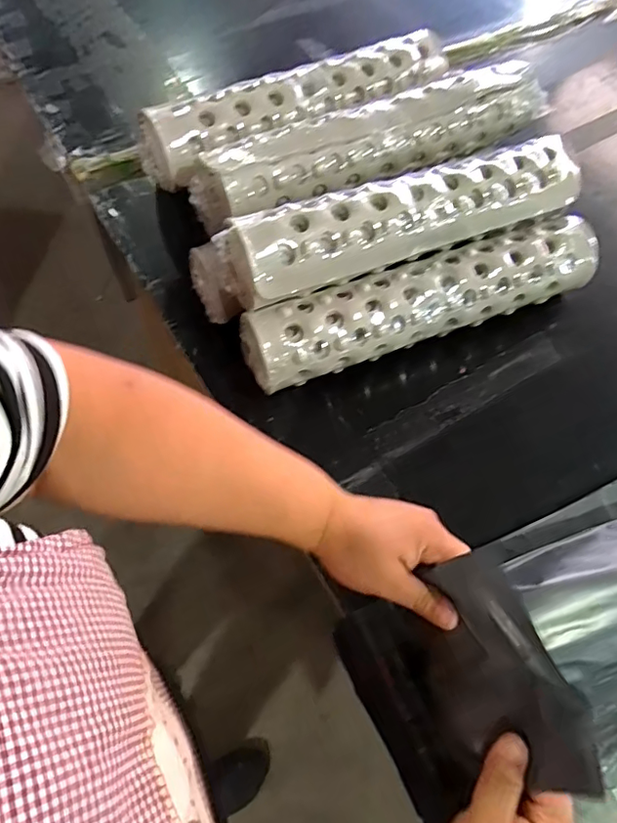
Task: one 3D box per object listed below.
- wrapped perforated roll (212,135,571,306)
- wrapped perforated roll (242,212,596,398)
[{"bbox_3d":[0.109,-0.209,0.562,0.410,0.064,0.083,-21,66,-14],"label":"wrapped perforated roll"},{"bbox_3d":[0.128,-0.117,0.598,0.405,0.085,0.074,-19,65,-13],"label":"wrapped perforated roll"}]

